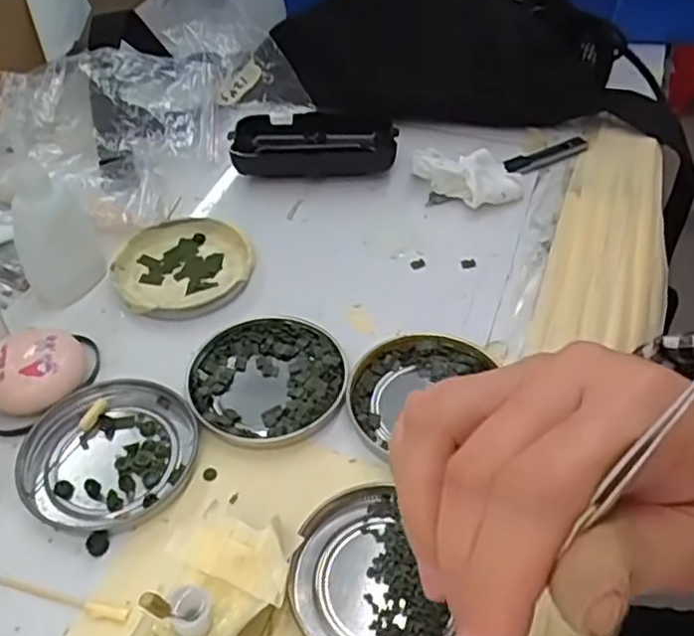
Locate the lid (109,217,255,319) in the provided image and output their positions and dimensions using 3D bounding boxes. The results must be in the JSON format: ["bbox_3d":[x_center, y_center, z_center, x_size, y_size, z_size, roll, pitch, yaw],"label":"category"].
[{"bbox_3d":[-0.097,-0.032,0.413,0.079,0.009,0.077,-1,46,1],"label":"lid"}]

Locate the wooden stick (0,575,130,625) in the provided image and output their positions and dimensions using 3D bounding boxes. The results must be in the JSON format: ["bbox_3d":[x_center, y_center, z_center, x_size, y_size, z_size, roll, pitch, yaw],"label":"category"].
[{"bbox_3d":[-0.115,0.112,0.281,0.059,0.004,0.006,11,47,12],"label":"wooden stick"}]

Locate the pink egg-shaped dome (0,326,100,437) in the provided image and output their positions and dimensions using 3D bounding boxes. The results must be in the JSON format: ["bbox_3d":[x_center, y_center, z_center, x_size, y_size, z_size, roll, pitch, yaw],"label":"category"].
[{"bbox_3d":[-0.155,0.026,0.350,0.059,0.023,0.045,-27,51,-22],"label":"pink egg-shaped dome"}]

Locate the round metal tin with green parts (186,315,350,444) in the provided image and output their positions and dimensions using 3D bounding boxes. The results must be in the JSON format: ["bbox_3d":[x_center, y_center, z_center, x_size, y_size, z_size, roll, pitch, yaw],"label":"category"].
[{"bbox_3d":[-0.040,0.030,0.356,0.077,0.010,0.076,-1,46,1],"label":"round metal tin with green parts"}]

